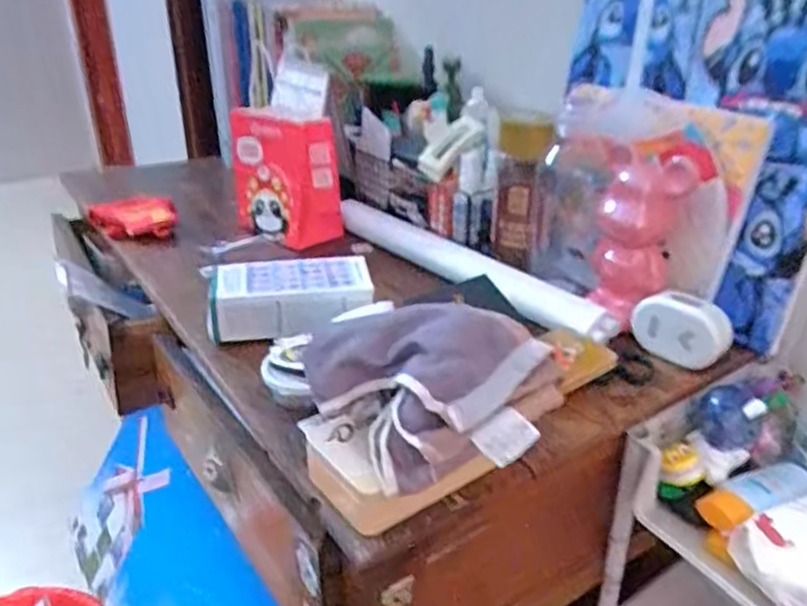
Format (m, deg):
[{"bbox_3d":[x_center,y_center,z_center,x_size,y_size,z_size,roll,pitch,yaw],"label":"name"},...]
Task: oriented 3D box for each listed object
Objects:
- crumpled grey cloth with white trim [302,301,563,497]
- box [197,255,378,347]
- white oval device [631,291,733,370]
[{"bbox_3d":[0.023,0.050,0.409,0.148,0.065,0.097,-7,29,-16],"label":"crumpled grey cloth with white trim"},{"bbox_3d":[-0.107,-0.005,0.621,0.149,0.050,0.084,-4,28,-10],"label":"box"},{"bbox_3d":[0.241,0.023,0.571,0.078,0.052,0.024,17,31,28],"label":"white oval device"}]

